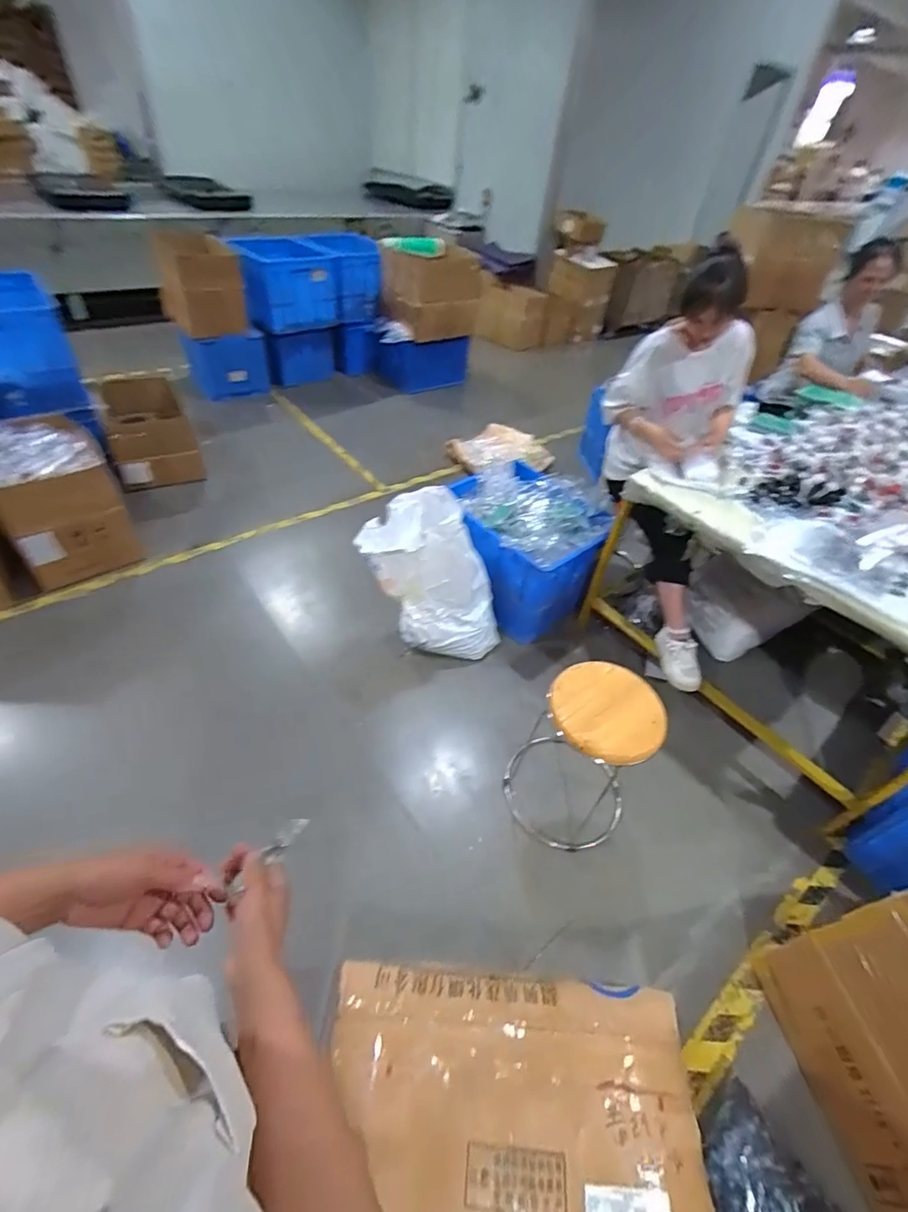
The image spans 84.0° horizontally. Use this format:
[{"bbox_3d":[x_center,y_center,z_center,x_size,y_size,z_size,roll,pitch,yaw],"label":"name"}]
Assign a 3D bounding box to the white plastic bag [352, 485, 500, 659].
[{"bbox_3d":[-0.070,-0.081,1.769,0.352,0.541,0.391,-24,50,-2],"label":"white plastic bag"}]

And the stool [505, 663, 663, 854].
[{"bbox_3d":[0.333,0.397,1.359,0.306,0.495,0.251,27,47,20],"label":"stool"}]

